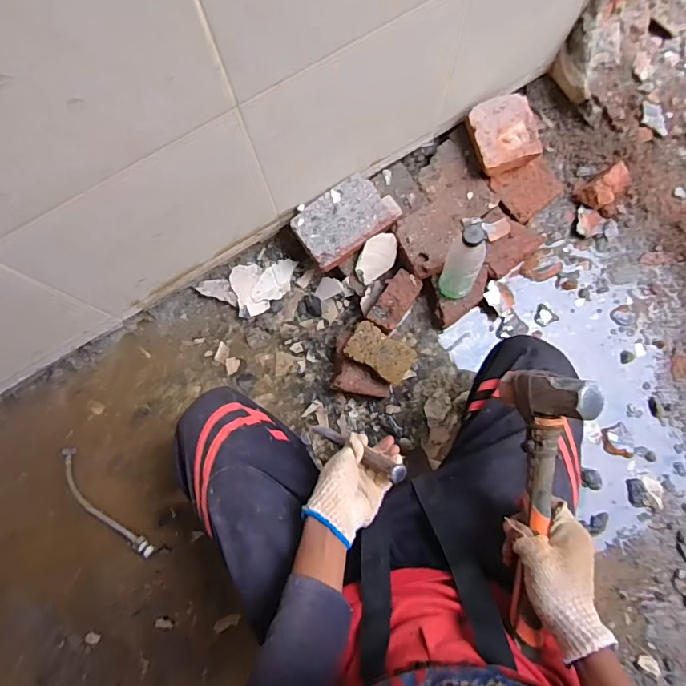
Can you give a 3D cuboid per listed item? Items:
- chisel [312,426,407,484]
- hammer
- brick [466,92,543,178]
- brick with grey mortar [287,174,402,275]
[{"bbox_3d":[0.018,0.140,0.624,0.167,0.019,0.018,20,77,48],"label":"chisel"},{"bbox_3d":[0.205,0.168,0.474,0.042,0.099,0.275,5,84,-34],"label":"hammer"},{"bbox_3d":[0.285,-0.370,0.852,0.104,0.074,0.120,-16,80,-2],"label":"brick"},{"bbox_3d":[0.011,-0.220,0.841,0.185,0.052,0.107,-35,81,-5],"label":"brick with grey mortar"}]

